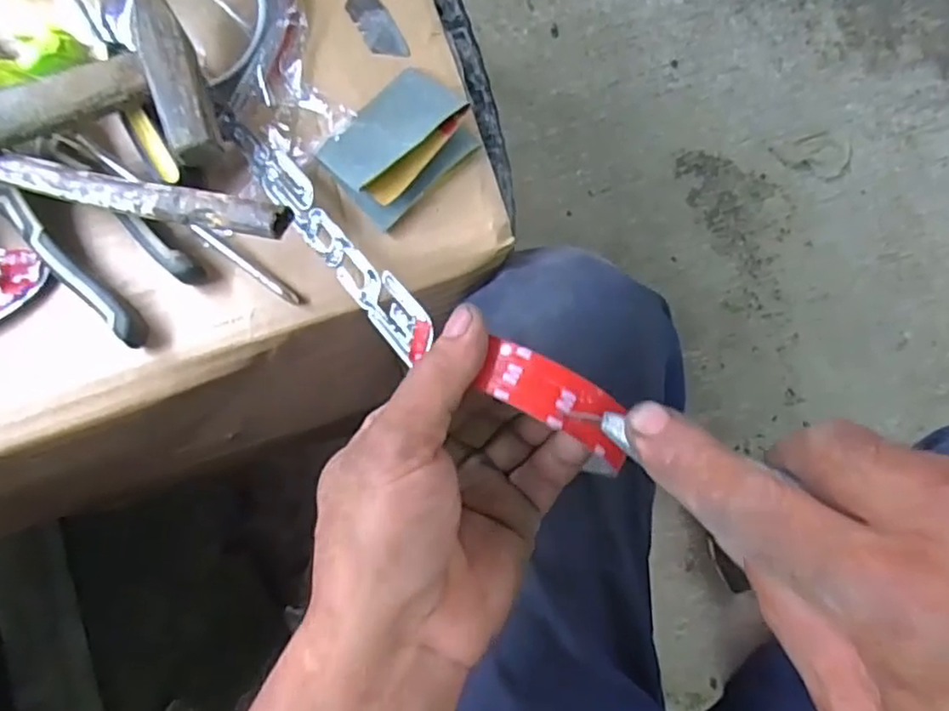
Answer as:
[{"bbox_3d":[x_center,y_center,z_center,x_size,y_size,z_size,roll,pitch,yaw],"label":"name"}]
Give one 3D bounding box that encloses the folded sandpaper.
[{"bbox_3d":[-0.039,-0.109,0.342,0.074,0.017,0.056,-44,85,-6],"label":"folded sandpaper"}]

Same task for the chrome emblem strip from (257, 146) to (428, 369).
[{"bbox_3d":[-0.065,-0.053,0.319,0.021,0.005,0.141,-39,68,-7],"label":"chrome emblem strip"}]

